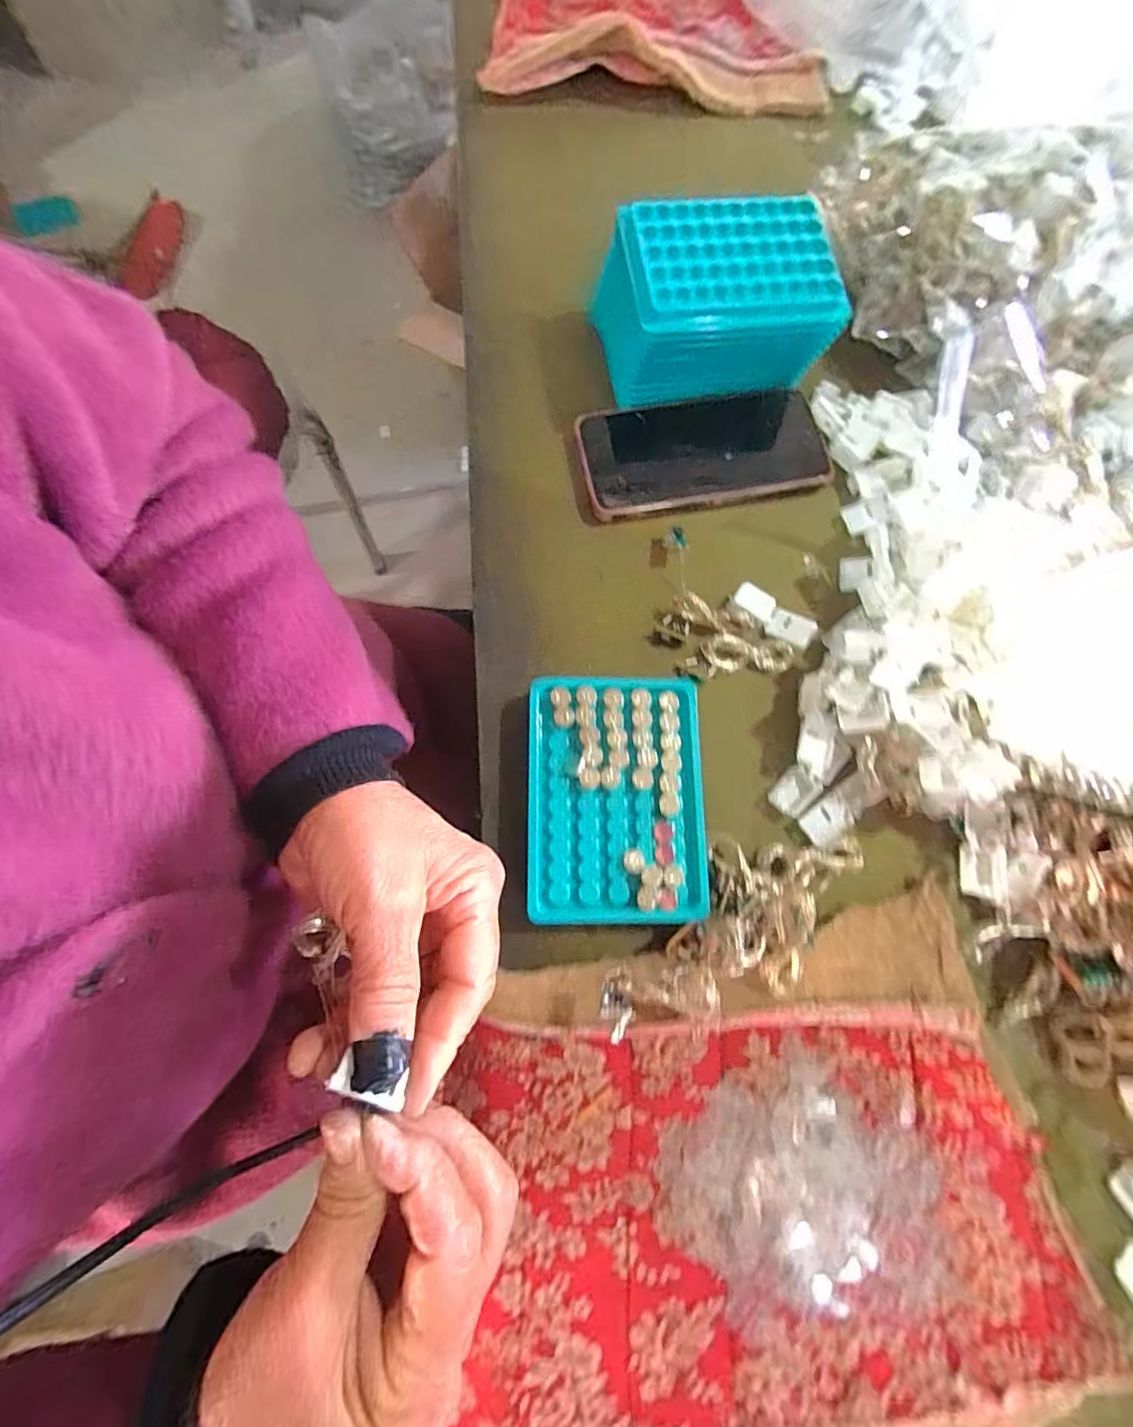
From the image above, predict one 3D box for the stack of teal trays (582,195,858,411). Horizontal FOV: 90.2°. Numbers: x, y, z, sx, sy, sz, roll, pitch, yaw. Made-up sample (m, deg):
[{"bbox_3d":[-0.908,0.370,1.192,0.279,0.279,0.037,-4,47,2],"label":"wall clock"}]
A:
[{"bbox_3d":[0.092,-0.266,0.375,0.145,0.076,0.089,-6,74,-5],"label":"stack of teal trays"}]

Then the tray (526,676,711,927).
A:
[{"bbox_3d":[0.027,0.046,0.317,0.095,0.026,0.131,0,76,-4],"label":"tray"}]

